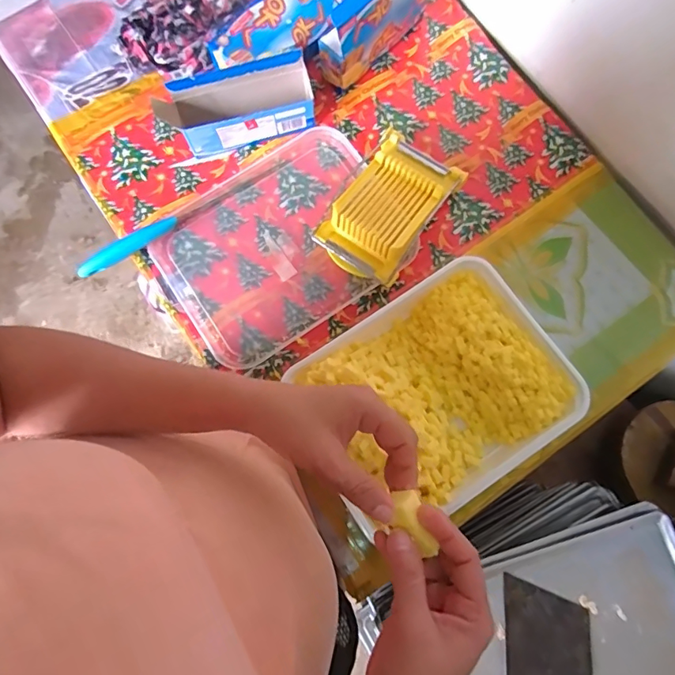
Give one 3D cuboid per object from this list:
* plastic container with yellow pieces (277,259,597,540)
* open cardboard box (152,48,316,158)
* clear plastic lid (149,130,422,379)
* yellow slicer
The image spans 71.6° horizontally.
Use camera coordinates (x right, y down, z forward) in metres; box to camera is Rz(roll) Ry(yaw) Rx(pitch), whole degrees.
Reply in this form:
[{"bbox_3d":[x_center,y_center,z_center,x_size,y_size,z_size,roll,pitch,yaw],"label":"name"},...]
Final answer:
[{"bbox_3d":[0.112,0.065,0.553,0.286,0.079,0.228,-33,80,-6],"label":"plastic container with yellow pieces"},{"bbox_3d":[-0.132,-0.305,0.617,0.196,0.114,0.047,-18,79,-3],"label":"open cardboard box"},{"bbox_3d":[-0.074,-0.126,0.635,0.313,0.014,0.237,-34,80,-6],"label":"clear plastic lid"},{"bbox_3d":[0.069,-0.172,0.618,0.117,0.056,0.197,34,81,7],"label":"yellow slicer"}]

